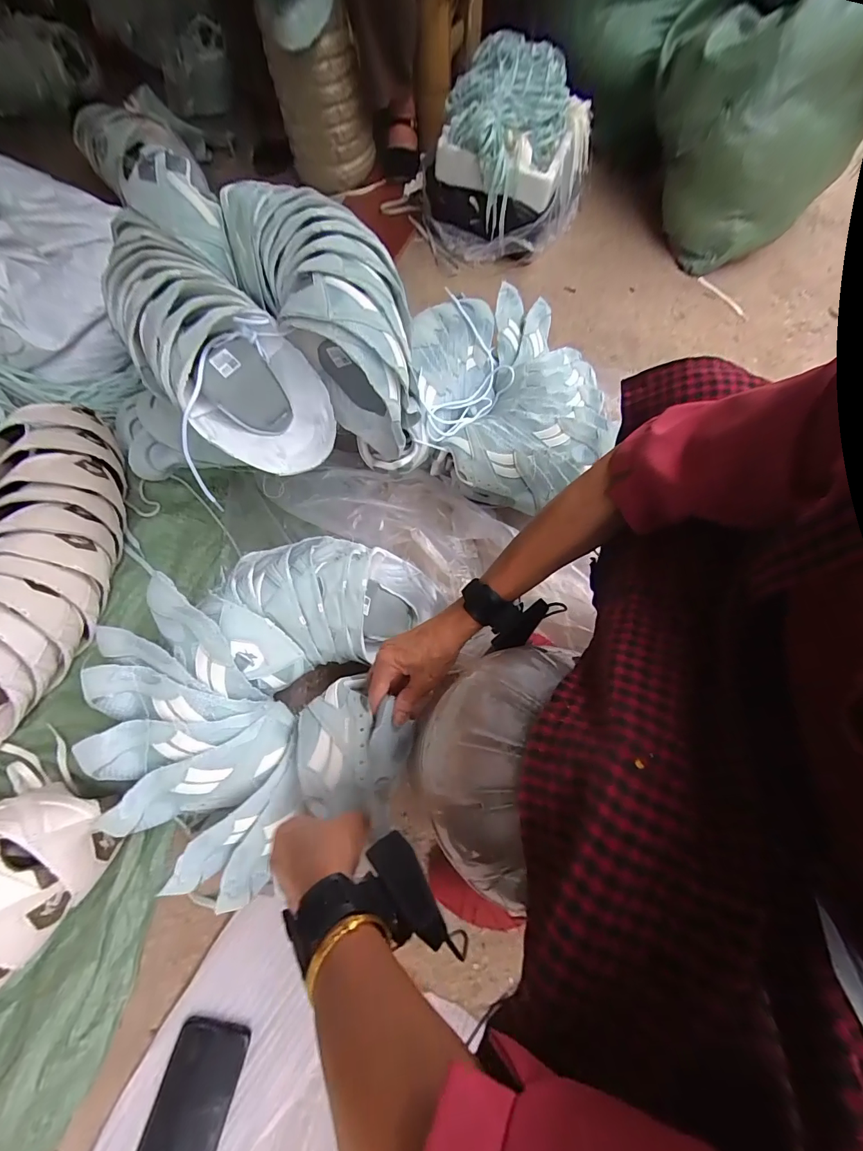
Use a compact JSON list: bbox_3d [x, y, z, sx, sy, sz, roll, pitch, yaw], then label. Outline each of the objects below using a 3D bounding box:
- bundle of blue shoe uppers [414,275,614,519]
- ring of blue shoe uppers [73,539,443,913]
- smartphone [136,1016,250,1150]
[{"bbox_3d":[0.133,-0.298,0.692,0.338,0.123,0.363,-1,65,1],"label":"bundle of blue shoe uppers"},{"bbox_3d":[-0.159,0.118,0.493,0.297,0.167,0.410,39,72,18],"label":"ring of blue shoe uppers"},{"bbox_3d":[-0.255,0.569,0.436,0.076,0.004,0.158,19,69,-9],"label":"smartphone"}]

